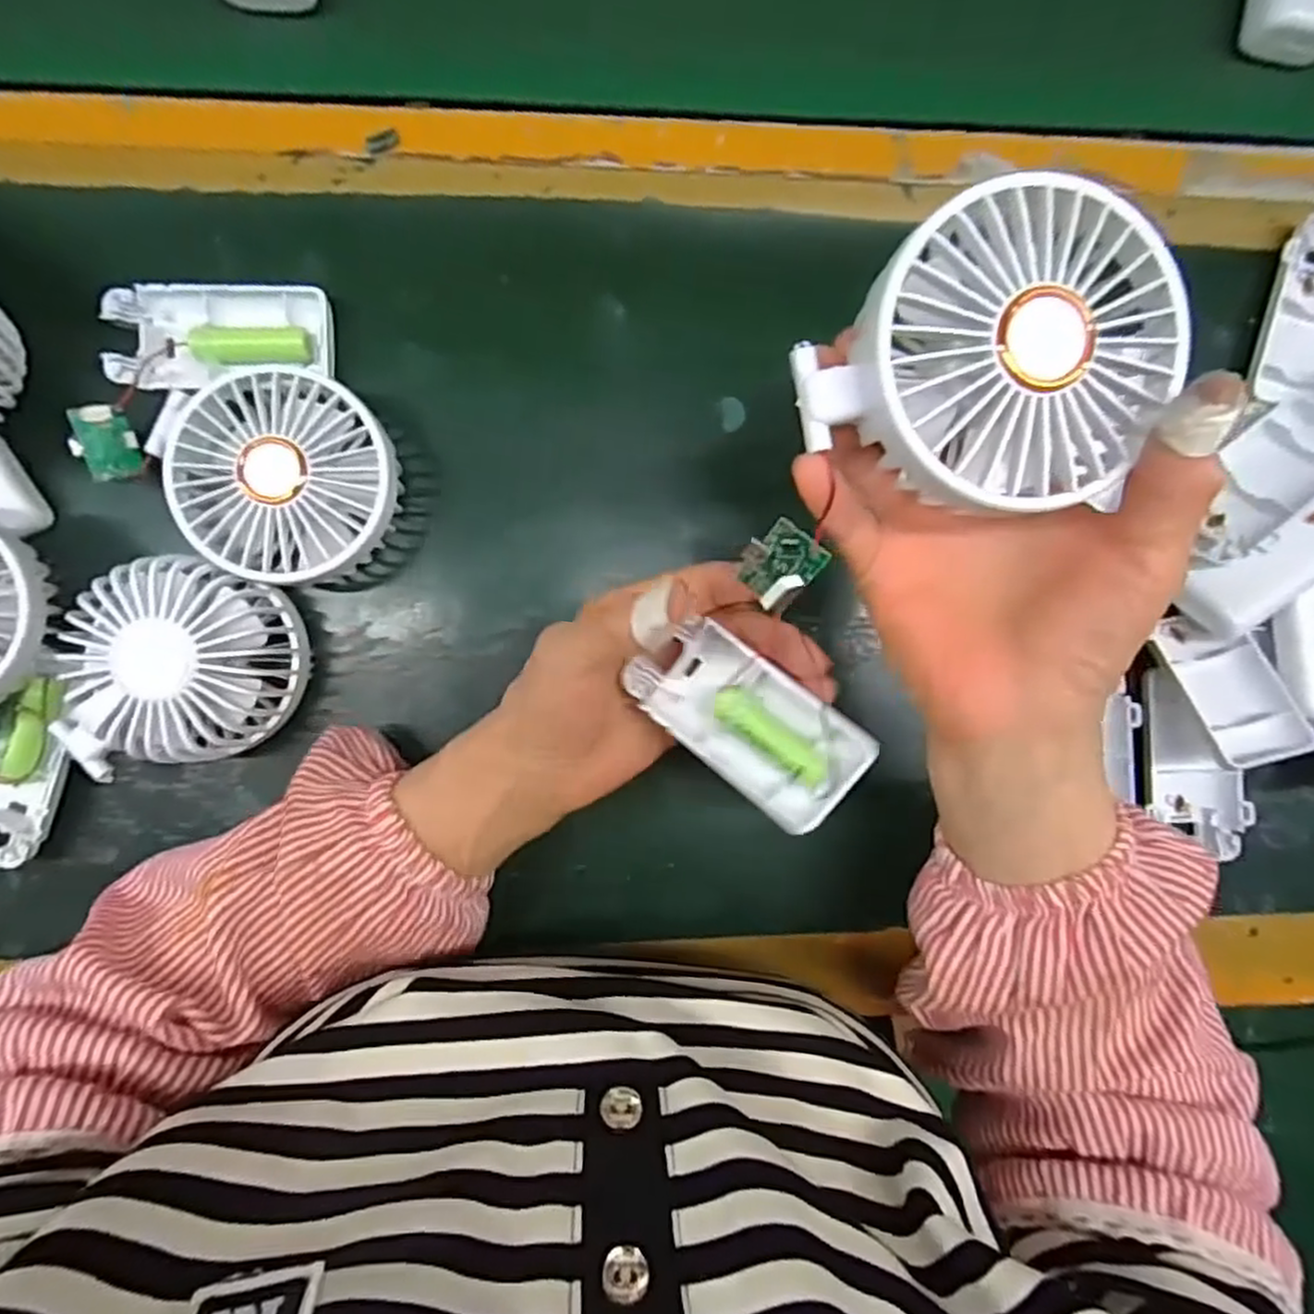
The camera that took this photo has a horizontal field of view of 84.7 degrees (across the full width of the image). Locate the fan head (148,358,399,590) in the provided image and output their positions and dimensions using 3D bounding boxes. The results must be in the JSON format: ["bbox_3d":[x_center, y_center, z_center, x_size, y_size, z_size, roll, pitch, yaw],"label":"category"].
[{"bbox_3d":[-0.153,-0.074,0.306,0.085,0.040,0.089,0,89,-4],"label":"fan head"}]

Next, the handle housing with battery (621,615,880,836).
[{"bbox_3d":[0.035,0.026,0.274,0.084,0.019,0.047,36,99,17],"label":"handle housing with battery"}]

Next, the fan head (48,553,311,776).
[{"bbox_3d":[-0.203,0.003,0.309,0.093,0.050,0.080,-8,89,-4],"label":"fan head"}]

